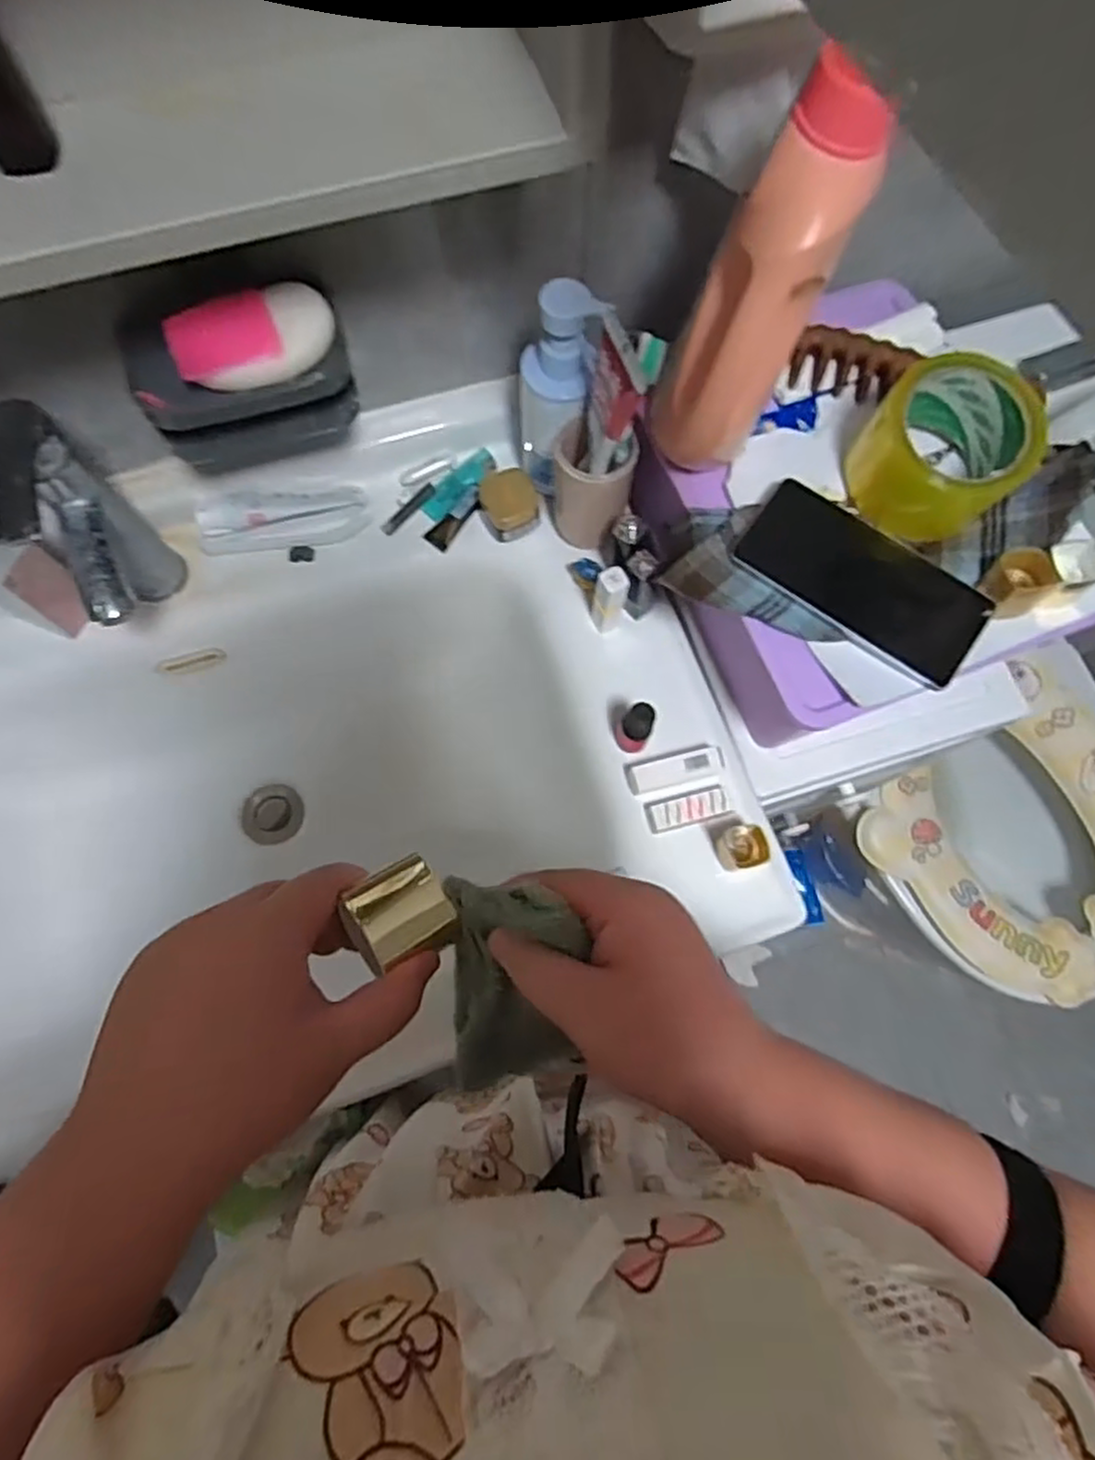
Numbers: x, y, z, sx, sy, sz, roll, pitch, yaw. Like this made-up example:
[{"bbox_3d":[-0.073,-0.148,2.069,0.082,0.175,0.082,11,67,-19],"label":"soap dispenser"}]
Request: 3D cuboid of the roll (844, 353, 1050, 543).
[{"bbox_3d":[0.258,-0.186,0.476,0.092,0.074,0.088,0,73,-1],"label":"roll"}]

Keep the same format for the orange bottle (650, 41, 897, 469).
[{"bbox_3d":[0.108,-0.225,0.416,0.076,0.195,0.083,21,74,5],"label":"orange bottle"}]

